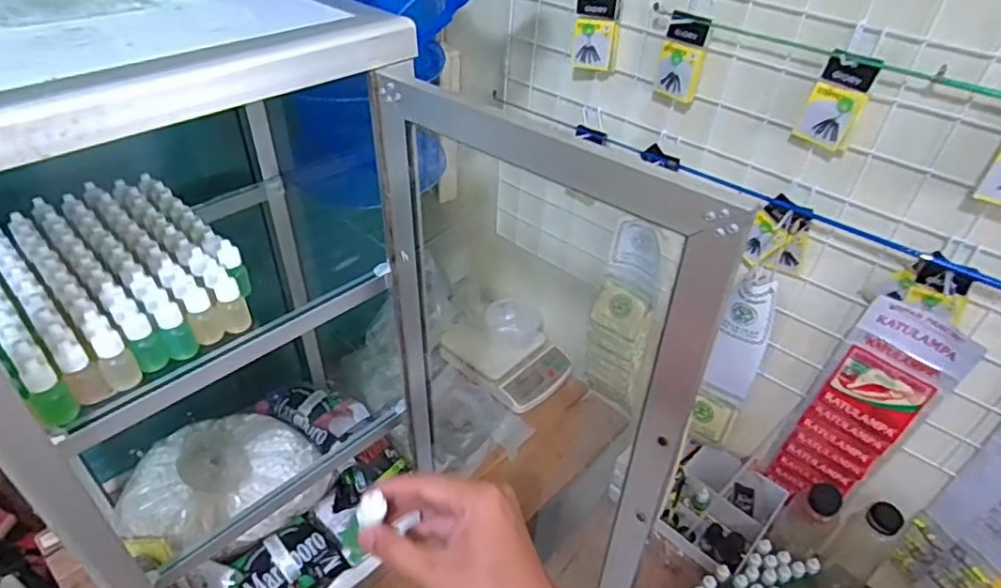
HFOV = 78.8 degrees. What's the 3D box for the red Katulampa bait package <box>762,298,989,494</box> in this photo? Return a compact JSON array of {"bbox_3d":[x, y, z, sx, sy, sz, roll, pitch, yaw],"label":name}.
[{"bbox_3d":[0.468,0.163,0.794,0.119,0.357,0.025,33,47,31],"label":"red Katulampa bait package"}]

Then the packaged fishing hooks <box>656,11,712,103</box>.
[{"bbox_3d":[0.217,-0.283,0.729,0.055,0.096,0.024,27,43,28],"label":"packaged fishing hooks"}]

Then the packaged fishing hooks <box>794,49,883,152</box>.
[{"bbox_3d":[0.359,-0.207,0.650,0.024,0.093,0.053,-30,50,-35],"label":"packaged fishing hooks"}]

